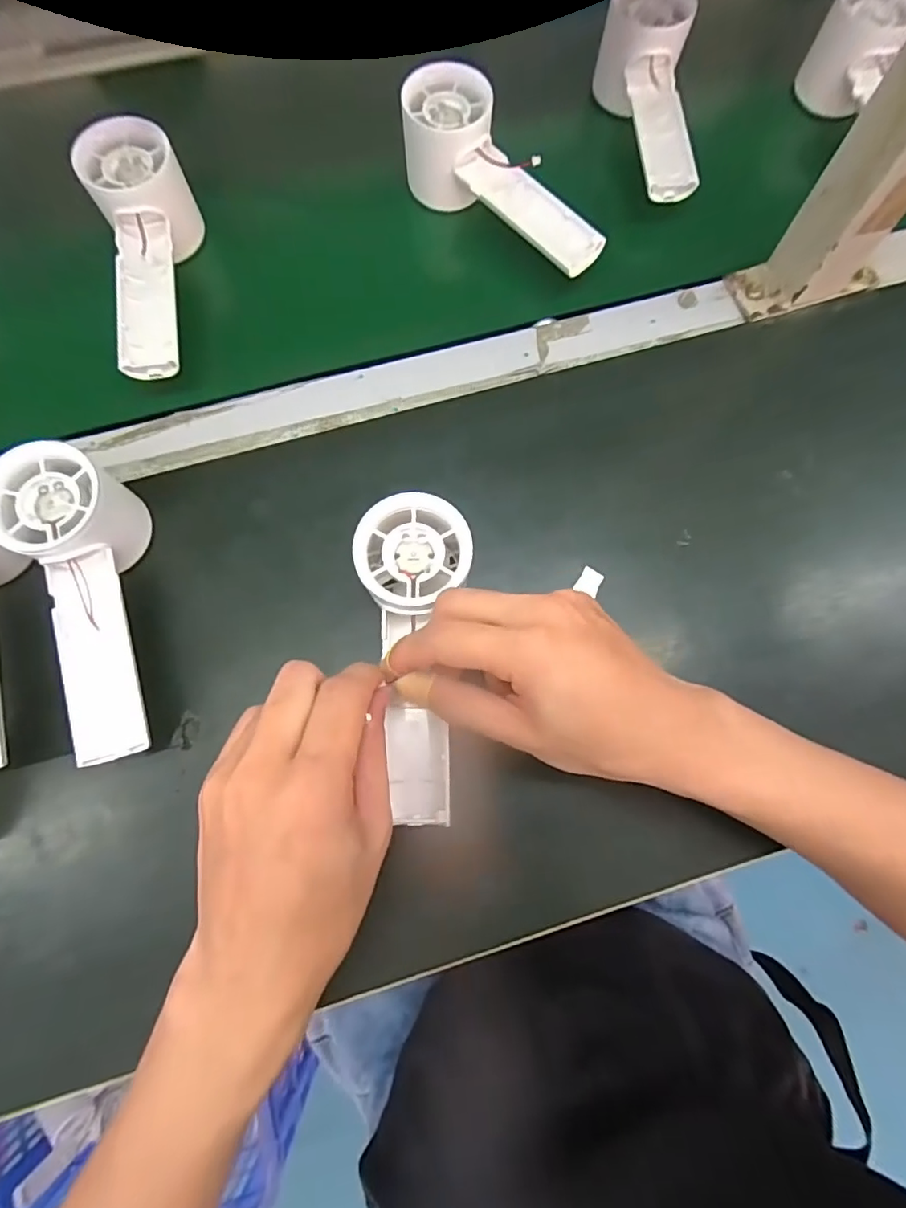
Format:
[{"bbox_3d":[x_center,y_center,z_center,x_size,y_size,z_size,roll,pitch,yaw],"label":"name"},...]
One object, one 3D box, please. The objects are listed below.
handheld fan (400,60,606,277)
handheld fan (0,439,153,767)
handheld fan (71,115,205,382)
[{"bbox_3d":[0.036,-0.279,0.353,0.157,0.047,0.057,40,79,8],"label":"handheld fan"},{"bbox_3d":[-0.193,0.000,0.287,0.052,0.047,0.161,-10,90,-4],"label":"handheld fan"},{"bbox_3d":[-0.188,-0.215,0.336,0.056,0.050,0.158,-11,79,-4],"label":"handheld fan"}]

